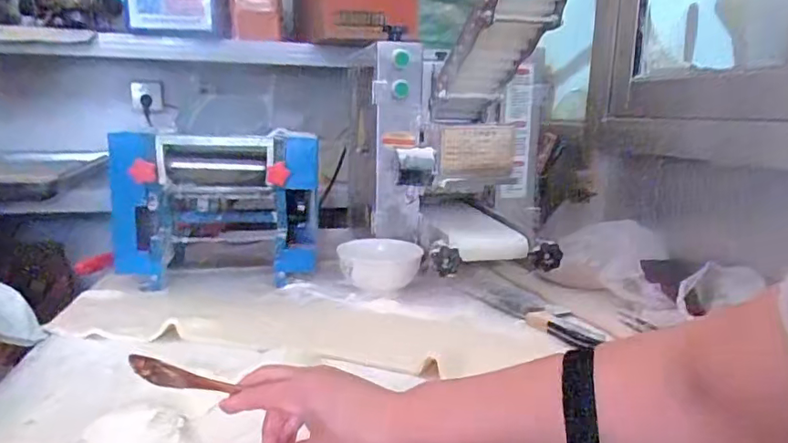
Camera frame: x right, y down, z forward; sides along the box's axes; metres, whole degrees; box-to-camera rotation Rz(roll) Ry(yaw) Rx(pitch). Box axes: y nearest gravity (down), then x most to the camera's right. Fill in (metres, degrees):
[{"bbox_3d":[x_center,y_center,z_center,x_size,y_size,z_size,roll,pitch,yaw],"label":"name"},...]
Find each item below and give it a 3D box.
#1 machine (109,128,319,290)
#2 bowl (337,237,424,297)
[{"bbox_3d":[-0.291,-0.026,0.937,0.304,0.245,0.207,-1,13,-7],"label":"machine"},{"bbox_3d":[-0.025,0.077,0.916,0.133,0.072,0.133,1,13,0],"label":"bowl"}]

